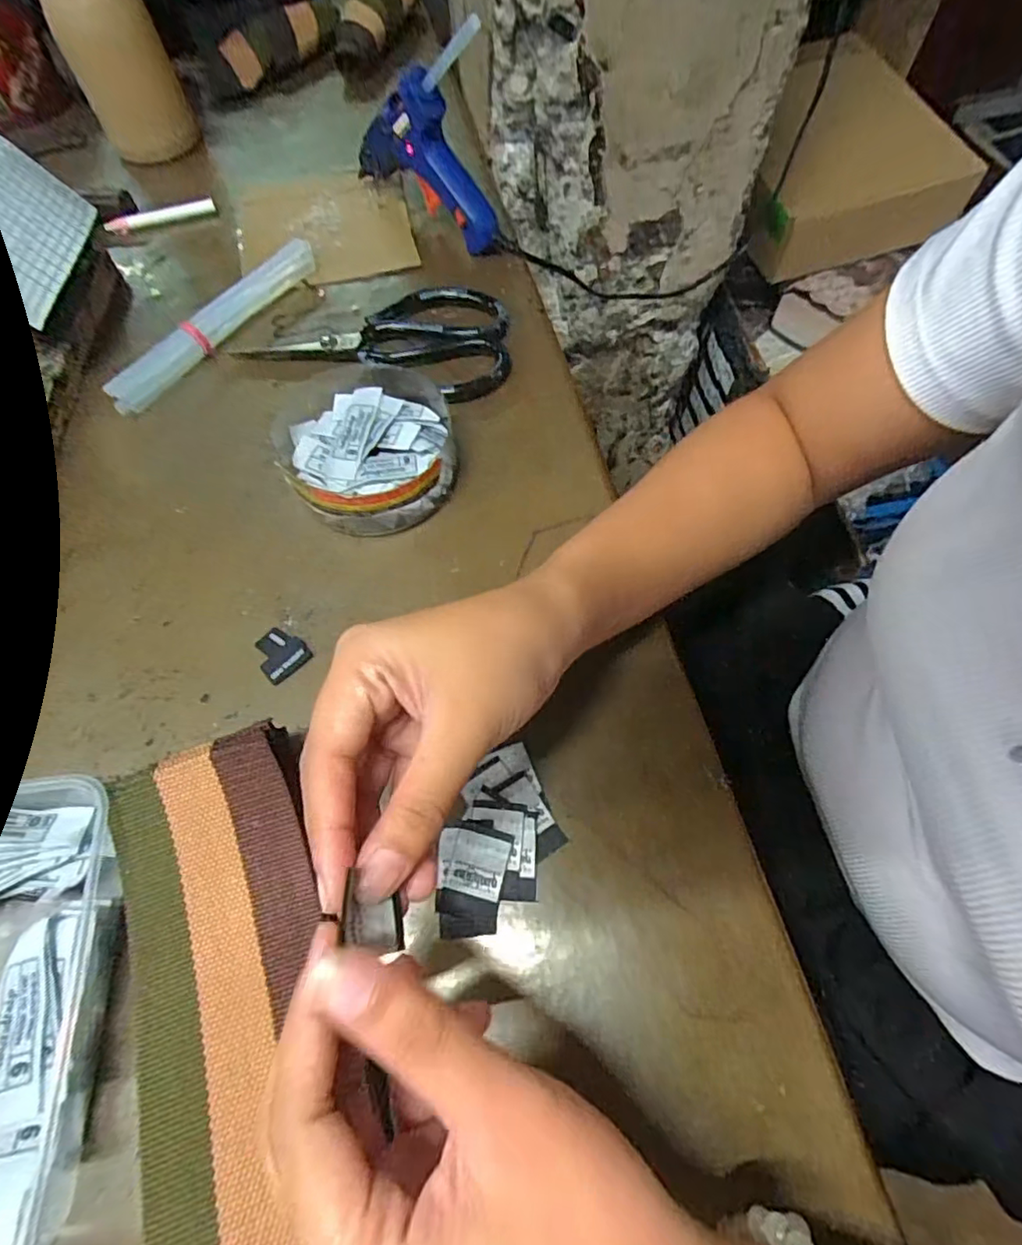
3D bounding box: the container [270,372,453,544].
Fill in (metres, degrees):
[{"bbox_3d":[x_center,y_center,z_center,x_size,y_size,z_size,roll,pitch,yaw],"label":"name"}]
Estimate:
[{"bbox_3d":[-0.085,-0.100,0.337,0.100,0.038,0.103,-1,64,2],"label":"container"}]

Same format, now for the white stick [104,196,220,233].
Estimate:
[{"bbox_3d":[-0.286,-0.331,0.471,0.087,0.014,0.010,-16,65,-5],"label":"white stick"}]

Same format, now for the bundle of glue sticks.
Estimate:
[{"bbox_3d":[-0.203,-0.208,0.402,0.020,0.023,0.177,34,70,17],"label":"bundle of glue sticks"}]

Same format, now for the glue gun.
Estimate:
[{"bbox_3d":[-0.066,-0.347,0.406,0.137,0.121,0.028,38,72,18],"label":"glue gun"}]

